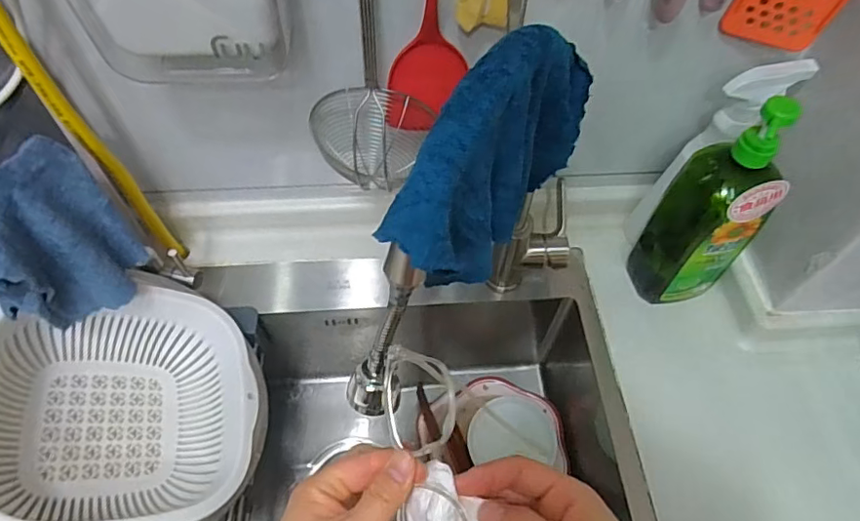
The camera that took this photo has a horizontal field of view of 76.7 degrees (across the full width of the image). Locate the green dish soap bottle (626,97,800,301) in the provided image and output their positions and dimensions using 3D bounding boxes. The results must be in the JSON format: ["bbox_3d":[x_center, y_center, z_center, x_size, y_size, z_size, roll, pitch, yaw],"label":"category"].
[{"bbox_3d":[0.302,-0.051,0.594,0.075,0.284,0.093,-25,60,-17],"label":"green dish soap bottle"}]

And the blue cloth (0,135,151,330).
[{"bbox_3d":[-0.329,-0.009,0.487,0.055,0.159,0.127,19,58,11],"label":"blue cloth"}]

